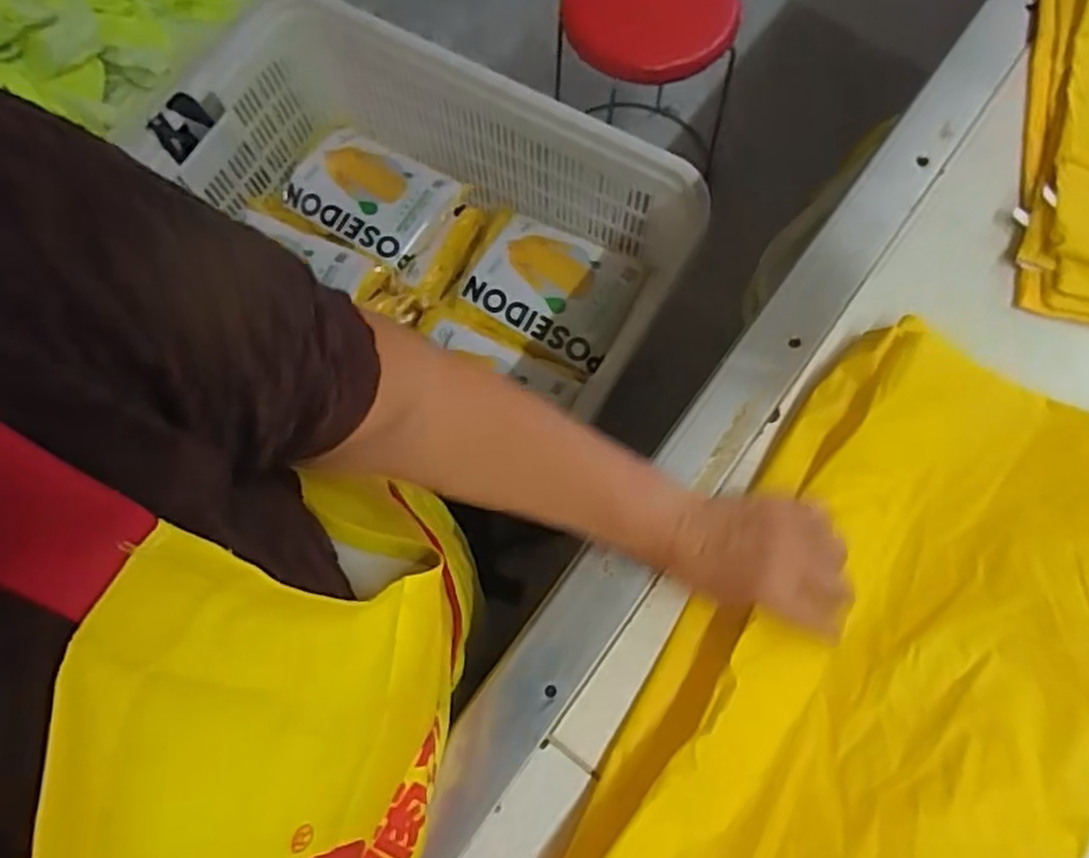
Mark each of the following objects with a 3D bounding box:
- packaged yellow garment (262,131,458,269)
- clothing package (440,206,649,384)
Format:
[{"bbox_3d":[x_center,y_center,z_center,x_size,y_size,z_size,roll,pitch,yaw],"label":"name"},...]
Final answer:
[{"bbox_3d":[-0.326,-0.424,1.357,0.282,0.045,0.206,23,74,8],"label":"packaged yellow garment"},{"bbox_3d":[-0.003,-0.251,1.288,0.318,0.070,0.234,31,77,11],"label":"clothing package"}]

